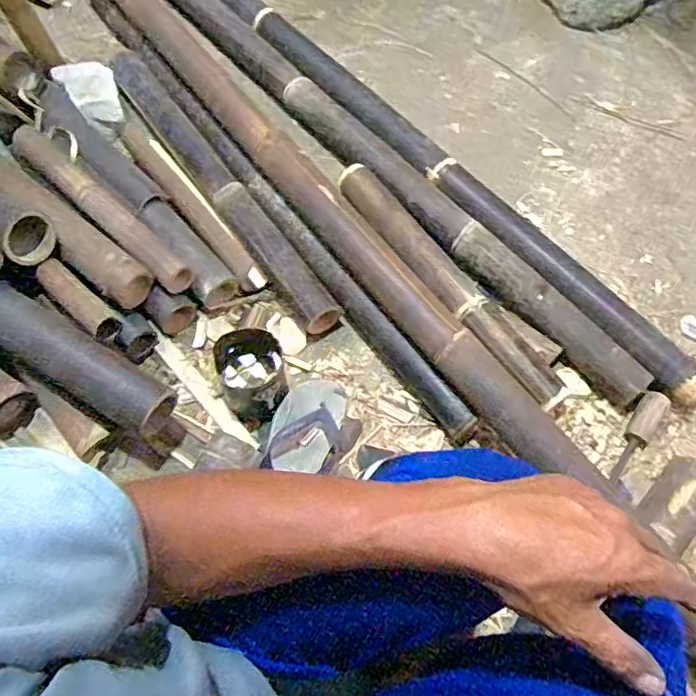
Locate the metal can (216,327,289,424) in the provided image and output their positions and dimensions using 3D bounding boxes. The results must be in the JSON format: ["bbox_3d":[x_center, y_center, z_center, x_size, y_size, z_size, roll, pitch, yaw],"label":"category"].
[{"bbox_3d":[-0.144,0.044,0.873,0.094,0.105,0.123,-14,66,-7],"label":"metal can"}]

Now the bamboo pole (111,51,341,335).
[{"bbox_3d":[-0.245,-0.314,1.050,0.079,0.089,0.727,-34,70,-15],"label":"bamboo pole"}]

